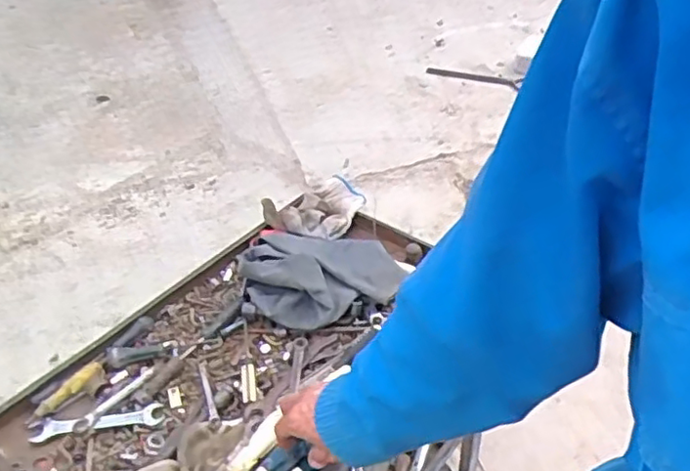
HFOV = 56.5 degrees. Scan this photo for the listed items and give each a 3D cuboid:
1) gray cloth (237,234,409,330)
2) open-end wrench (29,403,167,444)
[{"bbox_3d":[-0.040,0.040,0.954,0.215,0.064,0.200,-24,47,-18],"label":"gray cloth"},{"bbox_3d":[-0.313,0.235,0.813,0.163,0.011,0.030,-7,44,-1],"label":"open-end wrench"}]

